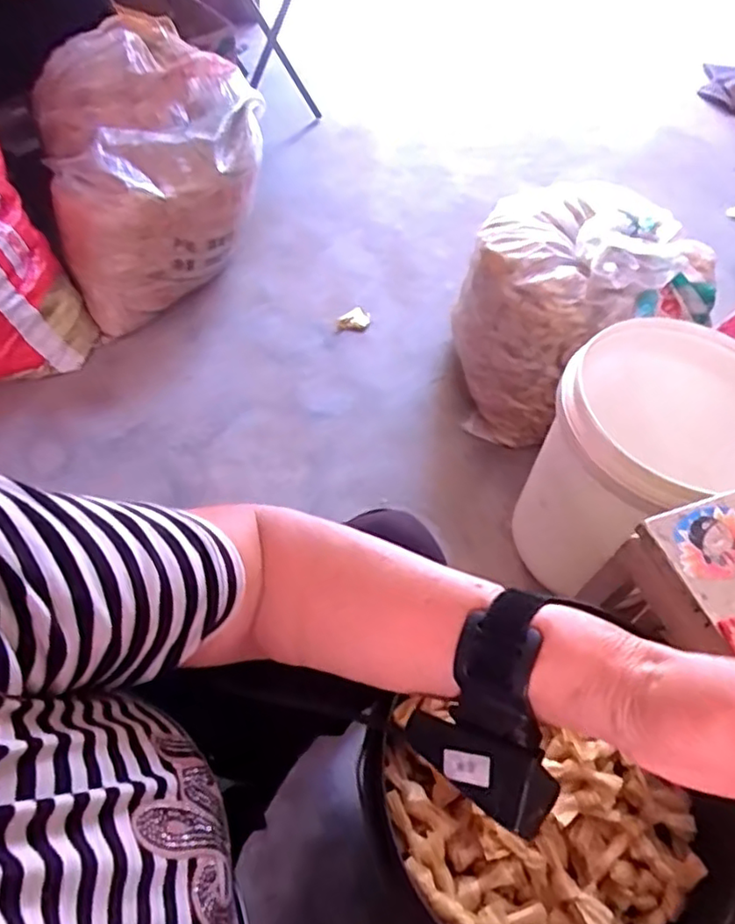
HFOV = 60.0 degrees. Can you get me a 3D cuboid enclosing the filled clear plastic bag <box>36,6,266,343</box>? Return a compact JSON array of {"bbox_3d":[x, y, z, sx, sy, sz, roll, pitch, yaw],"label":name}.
[{"bbox_3d":[-0.399,-0.567,1.244,0.422,0.364,0.422,-18,58,-17],"label":"filled clear plastic bag"}]

